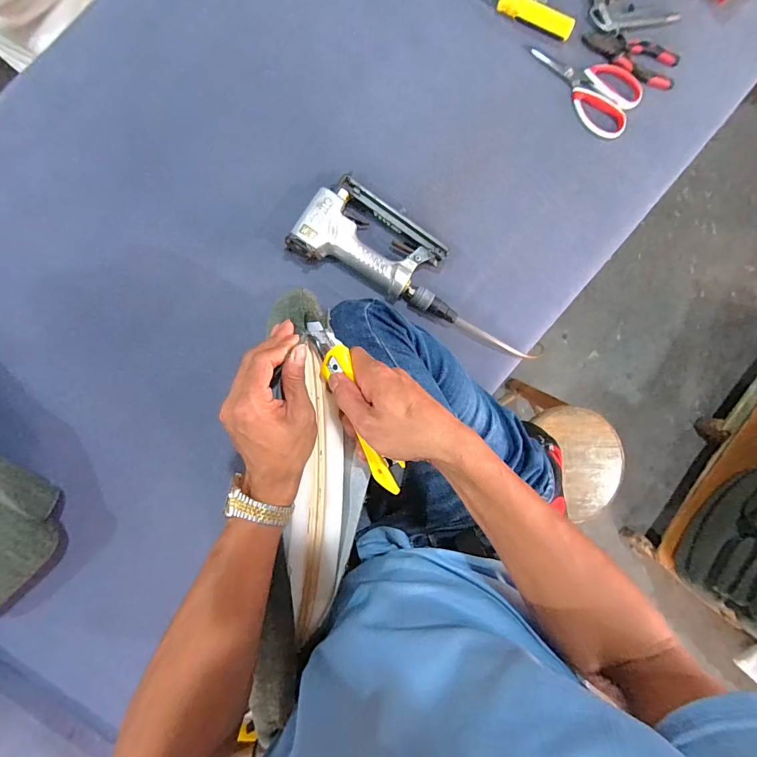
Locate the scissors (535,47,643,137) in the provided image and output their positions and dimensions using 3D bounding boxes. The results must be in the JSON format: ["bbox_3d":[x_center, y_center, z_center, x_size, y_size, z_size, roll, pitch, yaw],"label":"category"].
[{"bbox_3d":[0.305,-0.432,0.601,0.169,0.015,0.092,24,90,-8],"label":"scissors"}]

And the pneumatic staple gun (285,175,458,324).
[{"bbox_3d":[0.013,-0.183,0.569,0.244,0.037,0.120,24,89,-8],"label":"pneumatic staple gun"}]

